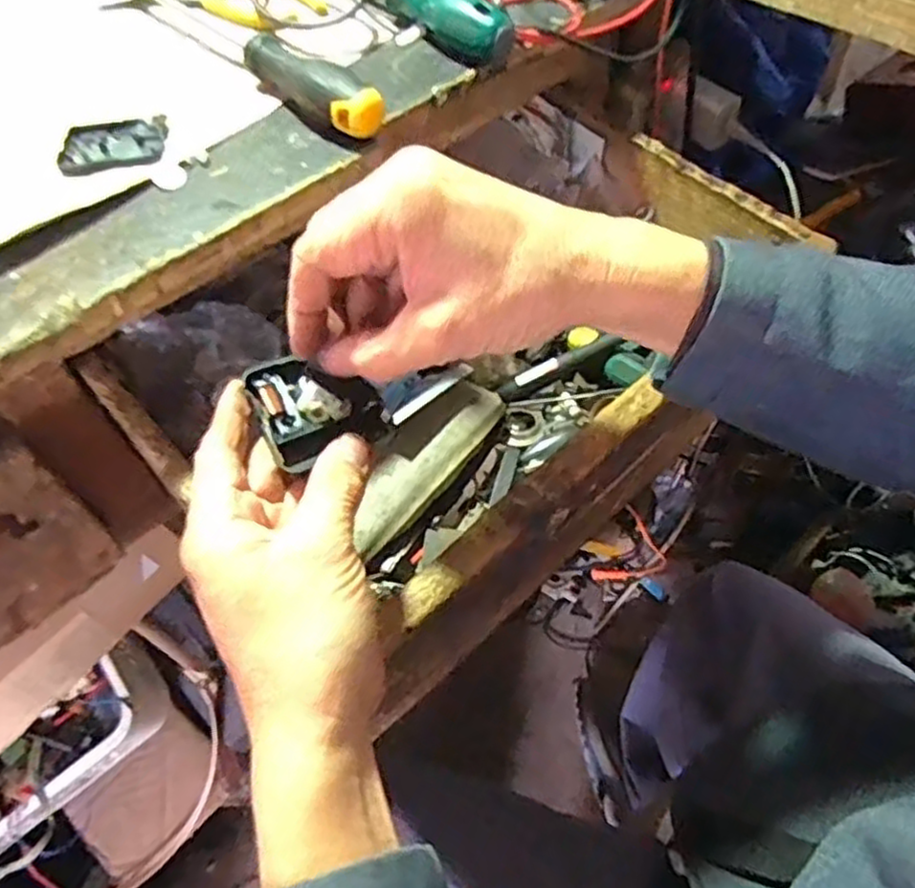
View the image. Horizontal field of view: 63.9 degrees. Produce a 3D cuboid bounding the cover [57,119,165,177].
[{"bbox_3d":[-0.180,-0.156,0.382,0.051,0.006,0.043,-12,56,-7],"label":"cover"}]

